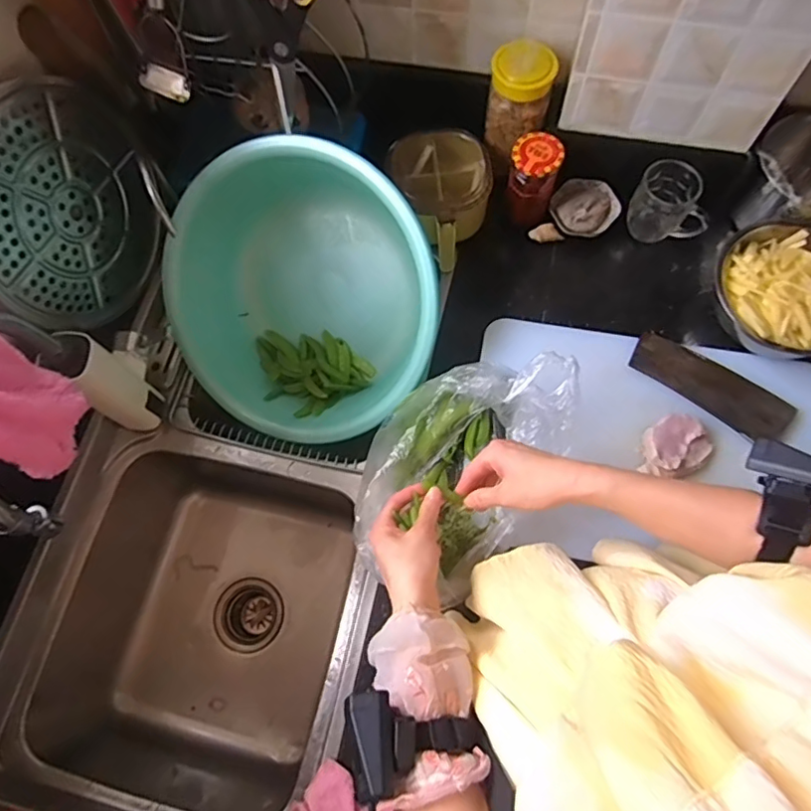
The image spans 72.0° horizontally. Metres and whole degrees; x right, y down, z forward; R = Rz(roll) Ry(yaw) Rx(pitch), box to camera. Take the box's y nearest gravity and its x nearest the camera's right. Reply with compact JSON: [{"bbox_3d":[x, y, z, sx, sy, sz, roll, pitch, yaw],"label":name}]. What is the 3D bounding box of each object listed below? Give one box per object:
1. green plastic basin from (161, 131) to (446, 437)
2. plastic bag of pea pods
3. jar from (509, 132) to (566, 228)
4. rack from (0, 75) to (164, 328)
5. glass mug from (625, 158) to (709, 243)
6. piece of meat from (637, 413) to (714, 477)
[{"bbox_3d":[-0.146,-0.150,0.776,0.392,0.152,0.392,-41,97,22],"label":"green plastic basin"},{"bbox_3d":[0.047,0.059,0.631,0.179,0.129,0.267,27,74,11],"label":"plastic bag of pea pods"},{"bbox_3d":[0.173,-0.308,0.767,0.062,0.107,0.061,-1,71,2],"label":"jar"},{"bbox_3d":[-0.408,-0.234,0.680,0.016,0.272,0.258,12,35,18],"label":"rack"},{"bbox_3d":[0.359,-0.276,0.765,0.095,0.094,0.068,14,72,7],"label":"glass mug"},{"bbox_3d":[0.326,0.047,0.669,0.087,0.027,0.067,-22,71,-5],"label":"piece of meat"}]

